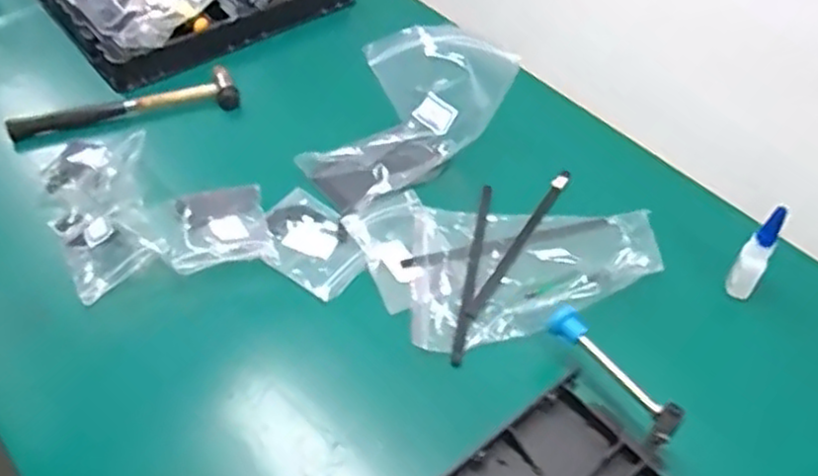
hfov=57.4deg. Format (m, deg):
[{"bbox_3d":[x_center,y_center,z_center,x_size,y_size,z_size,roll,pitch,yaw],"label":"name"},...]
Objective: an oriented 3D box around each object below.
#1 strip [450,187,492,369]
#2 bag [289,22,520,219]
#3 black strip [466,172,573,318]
[{"bbox_3d":[0.062,0.029,0.724,0.012,0.007,0.219,10,49,6],"label":"strip"},{"bbox_3d":[-0.002,-0.133,0.778,0.199,0.151,0.105,-27,55,-24],"label":"bag"},{"bbox_3d":[0.114,0.002,0.751,0.012,0.012,0.217,26,53,19],"label":"black strip"}]

